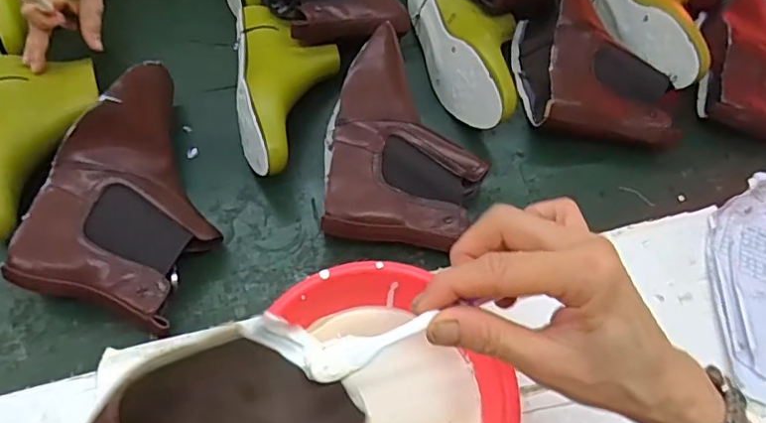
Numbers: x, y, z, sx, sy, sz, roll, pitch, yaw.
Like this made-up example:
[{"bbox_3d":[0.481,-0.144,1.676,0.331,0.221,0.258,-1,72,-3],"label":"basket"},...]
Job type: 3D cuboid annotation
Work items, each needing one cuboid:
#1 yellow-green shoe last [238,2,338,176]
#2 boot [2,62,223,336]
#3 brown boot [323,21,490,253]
[{"bbox_3d":[-0.106,-0.139,0.632,0.114,0.084,0.238,-4,58,-6],"label":"yellow-green shoe last"},{"bbox_3d":[-0.225,-0.028,0.545,0.144,0.093,0.250,16,58,7],"label":"boot"},{"bbox_3d":[0.025,-0.082,0.599,0.164,0.080,0.252,7,57,1],"label":"brown boot"}]

